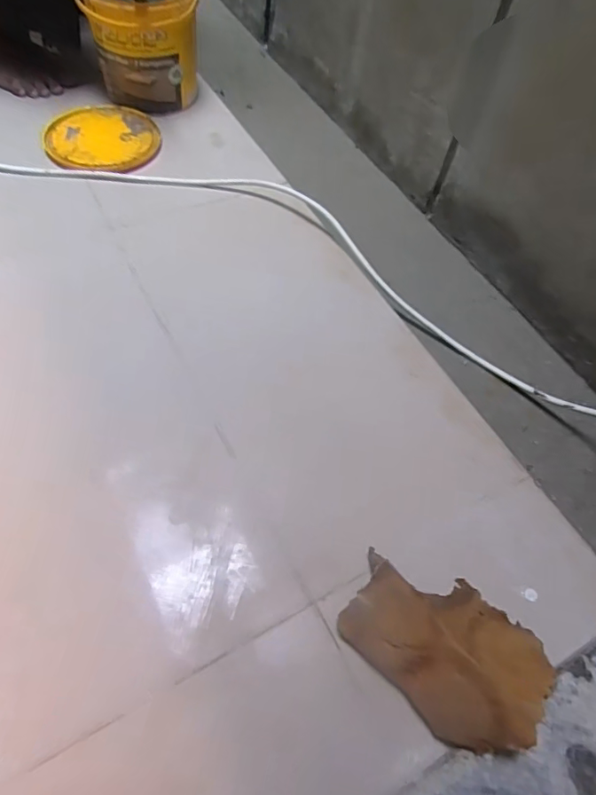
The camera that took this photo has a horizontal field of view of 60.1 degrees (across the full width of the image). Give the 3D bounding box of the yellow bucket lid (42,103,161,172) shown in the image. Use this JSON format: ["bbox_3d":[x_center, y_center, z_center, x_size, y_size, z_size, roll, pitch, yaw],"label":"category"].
[{"bbox_3d":[-0.329,-0.446,0.875,0.178,0.012,0.196,-2,59,-8],"label":"yellow bucket lid"}]

